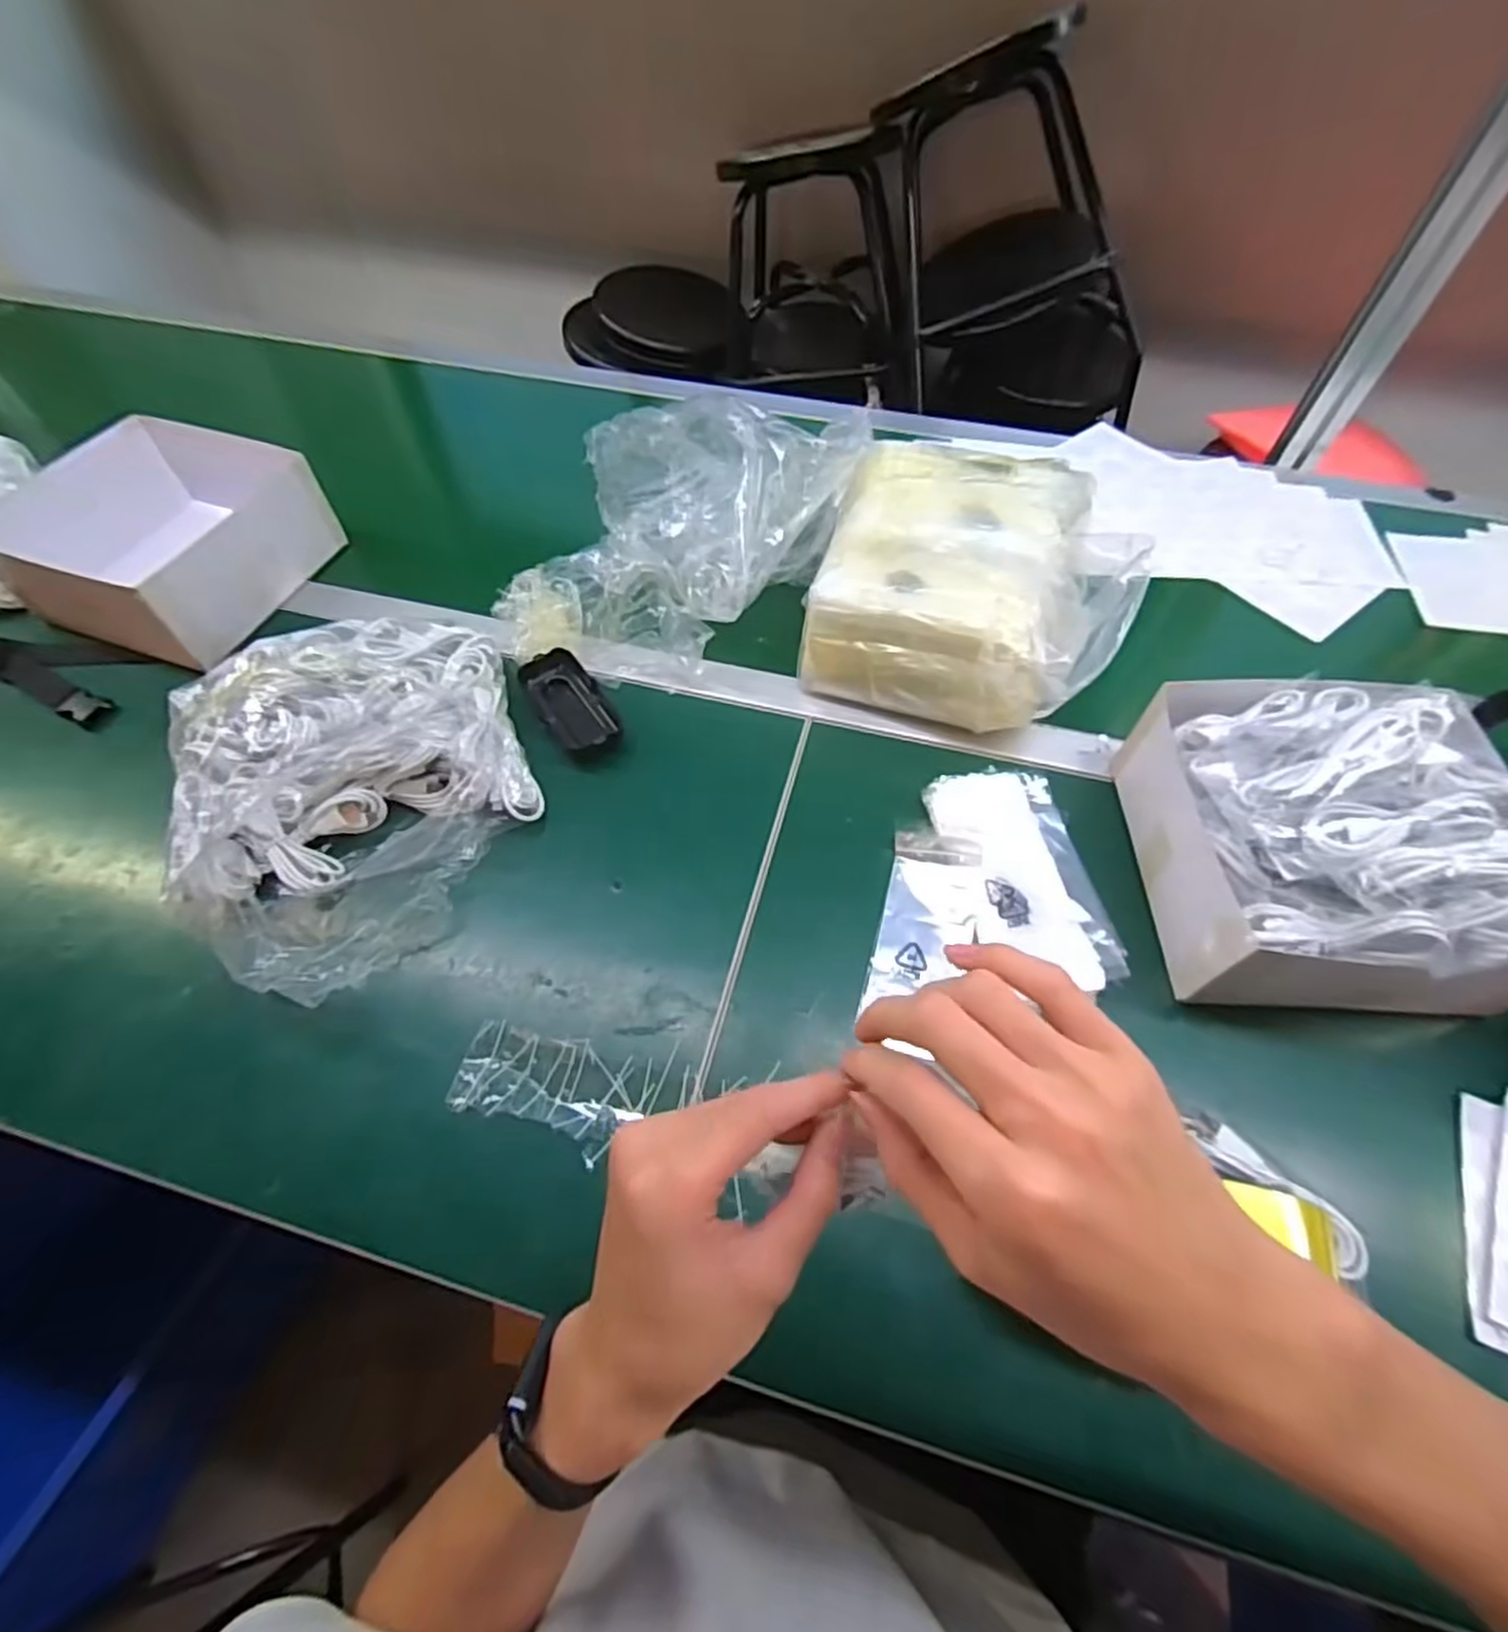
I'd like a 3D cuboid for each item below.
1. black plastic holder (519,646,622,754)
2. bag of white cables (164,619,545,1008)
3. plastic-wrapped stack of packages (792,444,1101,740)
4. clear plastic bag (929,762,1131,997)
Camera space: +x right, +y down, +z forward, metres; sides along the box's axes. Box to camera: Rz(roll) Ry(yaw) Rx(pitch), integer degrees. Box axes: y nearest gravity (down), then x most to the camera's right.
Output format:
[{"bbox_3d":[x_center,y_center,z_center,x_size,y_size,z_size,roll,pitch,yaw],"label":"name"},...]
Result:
[{"bbox_3d":[-0.151,-0.092,0.616,0.051,0.028,0.114,-32,62,-17],"label":"black plastic holder"},{"bbox_3d":[-0.298,-0.035,0.548,0.255,0.091,0.301,-28,61,-15],"label":"bag of white cables"},{"bbox_3d":[0.161,-0.198,0.624,0.194,0.125,0.227,17,60,12],"label":"plastic-wrapped stack of packages"},{"bbox_3d":[0.197,0.040,0.535,0.098,0.016,0.176,-10,58,-5],"label":"clear plastic bag"}]

